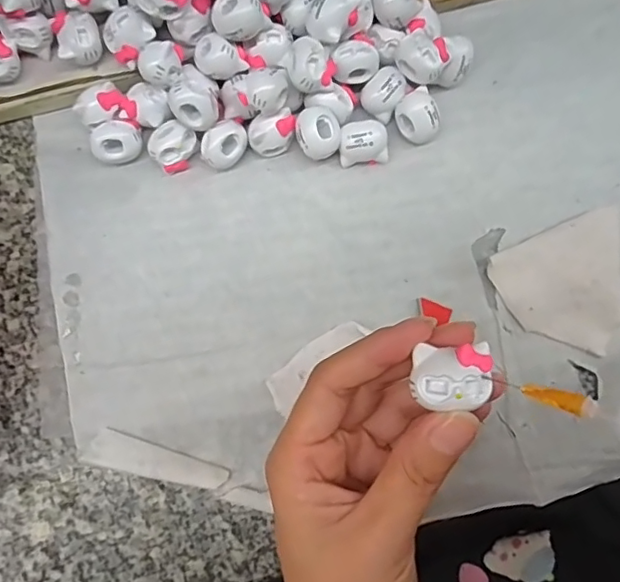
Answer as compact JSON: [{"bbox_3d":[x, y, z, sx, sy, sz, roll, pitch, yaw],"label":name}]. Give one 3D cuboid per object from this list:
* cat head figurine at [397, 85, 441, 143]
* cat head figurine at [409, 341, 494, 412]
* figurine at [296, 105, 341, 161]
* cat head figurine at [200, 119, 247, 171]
[{"bbox_3d":[0.055,-0.090,0.290,0.018,0.021,0.026,-19,80,-3],"label":"cat head figurine"},{"bbox_3d":[0.045,0.027,0.175,0.024,0.007,0.019,-2,79,0],"label":"cat head figurine"},{"bbox_3d":[0.004,-0.079,0.287,0.021,0.024,0.024,3,79,1],"label":"figurine"},{"bbox_3d":[-0.043,-0.074,0.289,0.025,0.018,0.019,-41,81,-7],"label":"cat head figurine"}]

